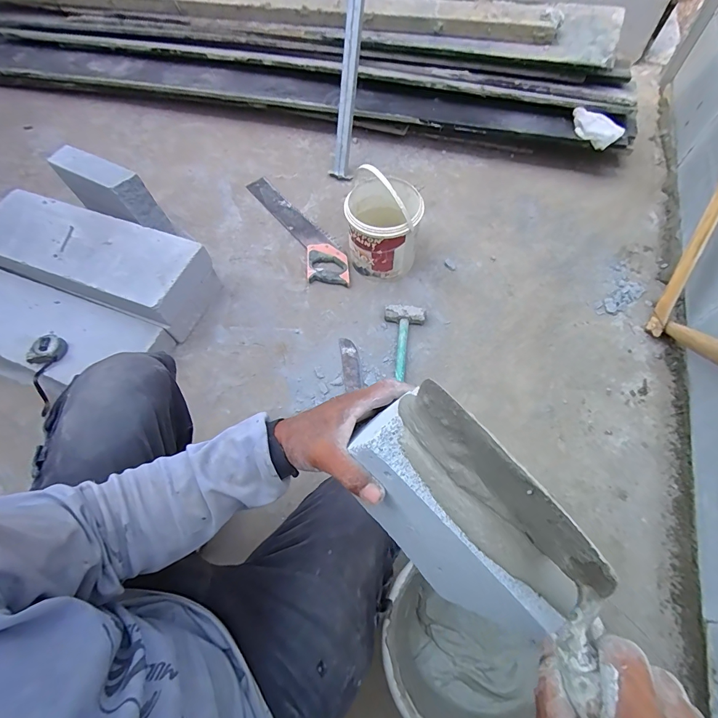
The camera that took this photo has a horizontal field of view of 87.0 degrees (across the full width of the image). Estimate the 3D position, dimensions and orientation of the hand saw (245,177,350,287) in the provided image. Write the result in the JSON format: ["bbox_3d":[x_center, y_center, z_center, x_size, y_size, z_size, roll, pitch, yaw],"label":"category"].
[{"bbox_3d":[-0.193,-0.388,1.111,0.117,0.026,0.517,-32,65,-13],"label":"hand saw"}]

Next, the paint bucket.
[{"bbox_3d":[0.063,-0.346,0.950,0.182,0.249,0.192,-1,62,3],"label":"paint bucket"}]

